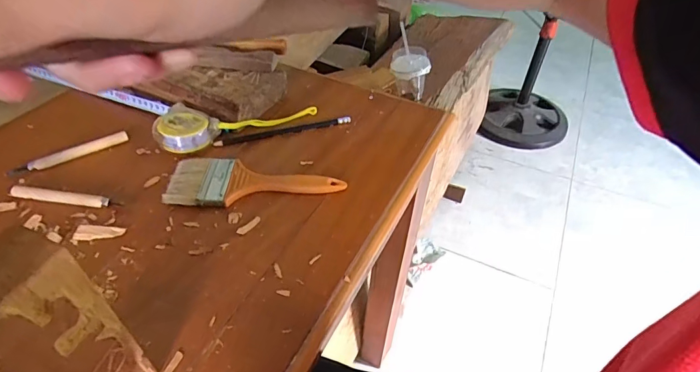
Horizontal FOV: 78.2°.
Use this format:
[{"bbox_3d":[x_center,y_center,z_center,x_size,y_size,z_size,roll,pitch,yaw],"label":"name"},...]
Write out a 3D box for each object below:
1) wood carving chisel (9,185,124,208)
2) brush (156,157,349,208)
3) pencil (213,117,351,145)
[{"bbox_3d":[-0.299,0.012,0.451,0.116,0.010,0.013,7,45,5],"label":"wood carving chisel"},{"bbox_3d":[-0.102,-0.003,0.473,0.186,0.014,0.065,3,45,1],"label":"brush"},{"bbox_3d":[-0.083,-0.070,0.546,0.172,0.006,0.010,-12,48,-12],"label":"pencil"}]

